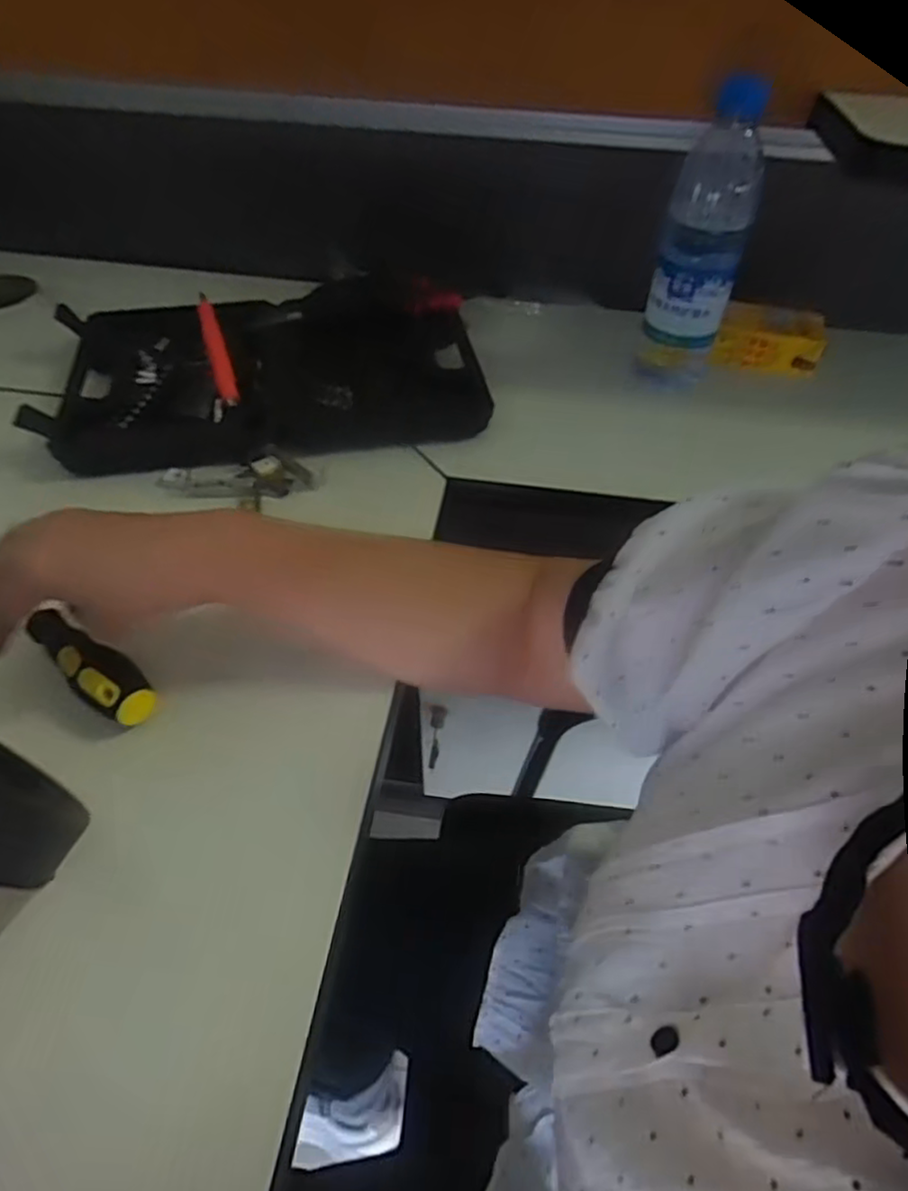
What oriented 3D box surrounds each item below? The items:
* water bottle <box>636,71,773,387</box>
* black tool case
[{"bbox_3d":[0.194,-0.265,0.546,0.061,0.217,0.069,16,50,12],"label":"water bottle"},{"bbox_3d":[-0.157,-0.195,0.588,0.350,0.052,0.212,-6,50,-7],"label":"black tool case"}]

